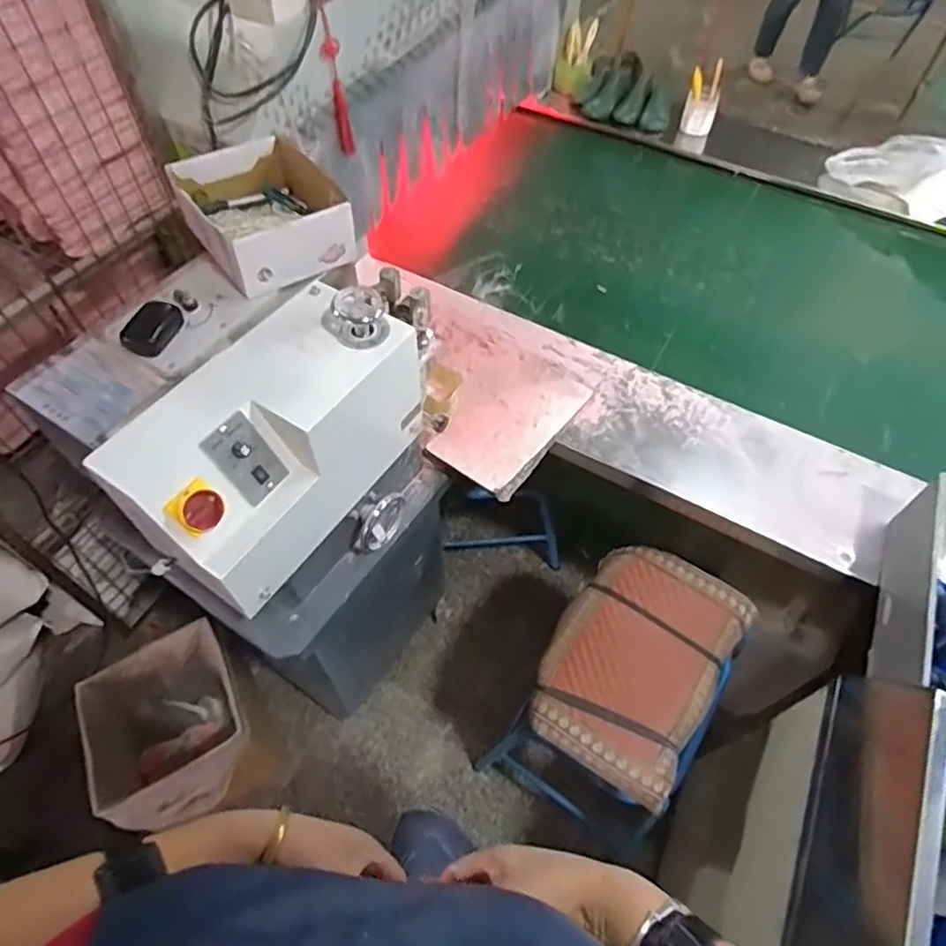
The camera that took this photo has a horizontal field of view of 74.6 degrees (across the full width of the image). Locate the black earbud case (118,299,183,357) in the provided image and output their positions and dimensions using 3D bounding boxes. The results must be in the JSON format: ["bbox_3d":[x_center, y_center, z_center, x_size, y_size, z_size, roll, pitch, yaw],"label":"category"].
[{"bbox_3d":[-0.407,-0.186,0.788,0.061,0.033,0.072,24,57,13],"label":"black earbud case"}]

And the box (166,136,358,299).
[{"bbox_3d":[-0.300,-0.374,0.888,0.192,0.080,0.235,-28,61,-19],"label":"box"}]

